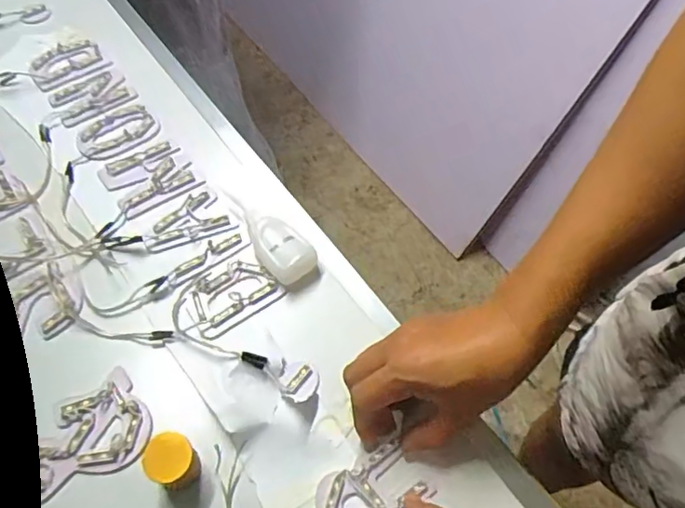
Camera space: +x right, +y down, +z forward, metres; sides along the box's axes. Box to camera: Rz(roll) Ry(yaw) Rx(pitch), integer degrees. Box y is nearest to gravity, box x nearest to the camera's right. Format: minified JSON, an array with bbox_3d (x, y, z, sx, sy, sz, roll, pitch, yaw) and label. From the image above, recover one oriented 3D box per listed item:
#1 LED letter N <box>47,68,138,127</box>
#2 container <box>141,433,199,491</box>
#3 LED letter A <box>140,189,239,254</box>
[{"bbox_3d":[-0.268,-0.169,0.605,0.082,0.008,0.055,-39,69,-21],"label":"LED letter N"},{"bbox_3d":[-0.120,0.149,0.400,0.033,0.044,0.032,1,60,-1],"label":"container"},{"bbox_3d":[-0.148,-0.029,0.522,0.079,0.007,0.049,-27,65,-16],"label":"LED letter A"}]

